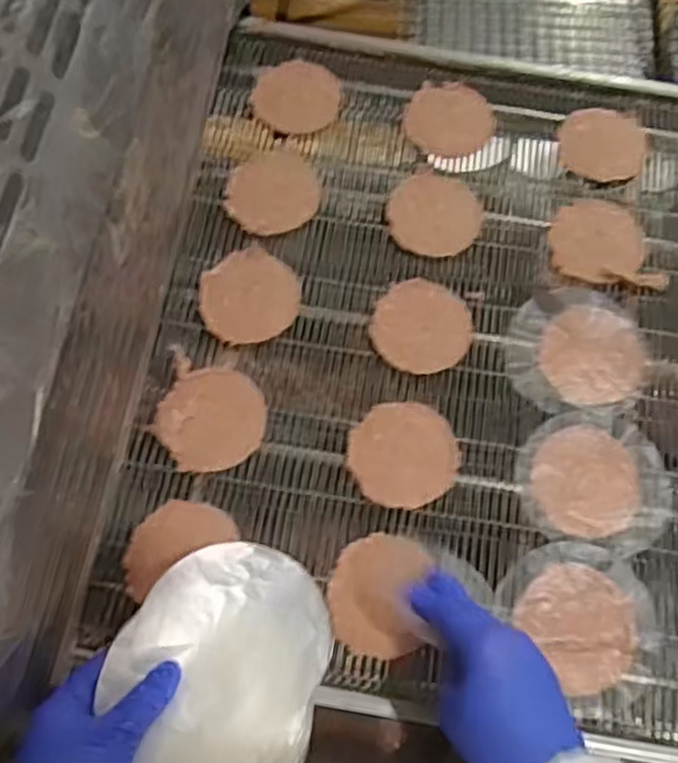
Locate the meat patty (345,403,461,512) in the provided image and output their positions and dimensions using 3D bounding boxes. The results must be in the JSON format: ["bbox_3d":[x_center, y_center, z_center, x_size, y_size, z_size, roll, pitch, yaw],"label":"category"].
[{"bbox_3d":[0.055,0.058,0.604,0.087,0.008,0.086,-28,72,-14],"label":"meat patty"}]

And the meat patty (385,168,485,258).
[{"bbox_3d":[0.091,-0.158,0.696,0.086,0.004,0.091,1,67,-3],"label":"meat patty"}]

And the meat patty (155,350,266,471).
[{"bbox_3d":[-0.105,0.030,0.611,0.086,0.006,0.091,1,67,-3],"label":"meat patty"}]

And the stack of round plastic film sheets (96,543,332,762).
[{"bbox_3d":[-0.072,0.180,0.455,0.138,0.024,0.146,-19,70,-11],"label":"stack of round plastic film sheets"}]

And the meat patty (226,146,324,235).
[{"bbox_3d":[-0.062,-0.181,0.701,0.085,0.006,0.092,1,67,-3],"label":"meat patty"}]

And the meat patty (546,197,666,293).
[{"bbox_3d":[0.249,-0.132,0.691,0.102,0.005,0.088,5,67,-1],"label":"meat patty"}]

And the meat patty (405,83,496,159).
[{"bbox_3d":[0.111,-0.261,0.738,0.084,0.004,0.090,1,67,-3],"label":"meat patty"}]

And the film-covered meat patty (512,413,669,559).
[{"bbox_3d":[0.208,0.079,0.603,0.118,0.004,0.112,12,67,2],"label":"film-covered meat patty"}]

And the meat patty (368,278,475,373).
[{"bbox_3d":[0.073,-0.049,0.649,0.085,0.008,0.086,1,67,-3],"label":"meat patty"}]

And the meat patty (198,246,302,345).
[{"bbox_3d":[-0.079,-0.076,0.653,0.085,0.009,0.088,1,67,-3],"label":"meat patty"}]

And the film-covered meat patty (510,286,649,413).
[{"bbox_3d":[0.209,-0.030,0.638,0.117,0.020,0.108,-1,67,-3],"label":"film-covered meat patty"}]

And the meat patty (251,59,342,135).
[{"bbox_3d":[-0.041,-0.288,0.744,0.084,0.004,0.091,1,67,-3],"label":"meat patty"}]

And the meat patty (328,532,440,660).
[{"bbox_3d":[0.032,0.162,0.561,0.076,0.006,0.088,4,67,-1],"label":"meat patty"}]

